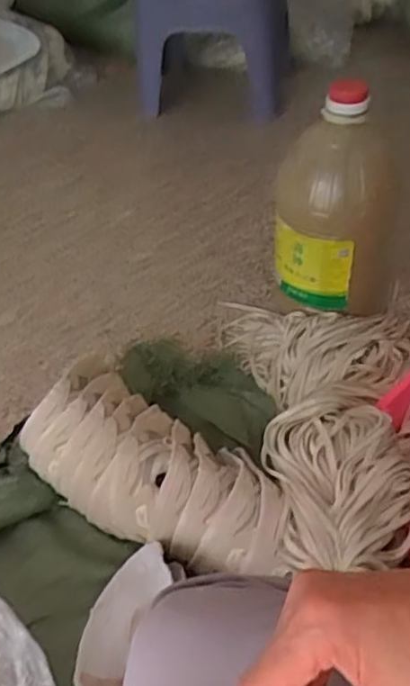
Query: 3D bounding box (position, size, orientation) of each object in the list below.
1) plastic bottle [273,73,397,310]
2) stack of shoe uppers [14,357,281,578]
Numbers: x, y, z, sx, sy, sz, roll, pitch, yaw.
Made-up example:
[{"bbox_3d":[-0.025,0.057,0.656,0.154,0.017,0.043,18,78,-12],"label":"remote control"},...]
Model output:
[{"bbox_3d":[0.205,-0.234,1.078,0.171,0.352,0.155,-2,44,2],"label":"plastic bottle"},{"bbox_3d":[-0.069,0.163,0.859,0.395,0.104,0.192,29,53,29],"label":"stack of shoe uppers"}]

